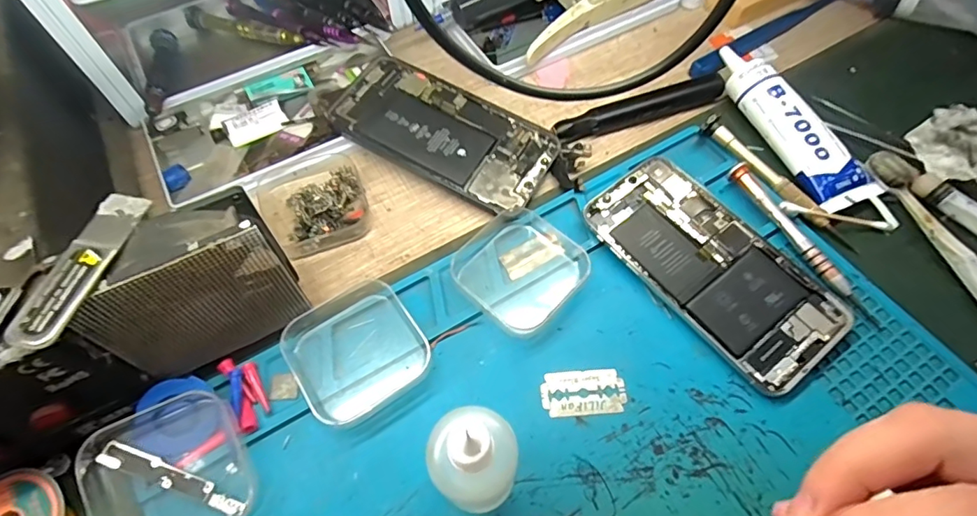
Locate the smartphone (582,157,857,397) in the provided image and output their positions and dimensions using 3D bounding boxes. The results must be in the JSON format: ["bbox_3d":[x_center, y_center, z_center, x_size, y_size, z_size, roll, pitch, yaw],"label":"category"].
[{"bbox_3d":[0.124,0.004,0.286,0.068,0.012,0.140,-35,65,-17],"label":"smartphone"}]

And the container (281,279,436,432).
[{"bbox_3d":[-0.069,0.046,0.263,0.064,0.017,0.065,-32,65,-16],"label":"container"}]

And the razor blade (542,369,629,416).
[{"bbox_3d":[0.048,0.068,0.257,0.042,0.004,0.022,-3,60,-1],"label":"razor blade"}]

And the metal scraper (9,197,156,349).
[{"bbox_3d":[-0.158,0.002,0.197,0.020,0.008,0.068,9,61,6],"label":"metal scraper"}]

